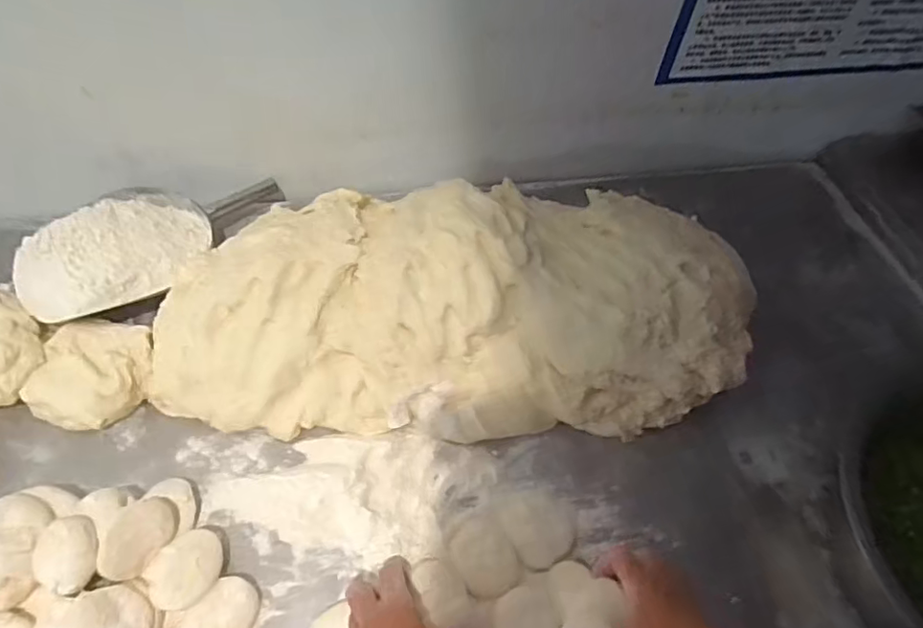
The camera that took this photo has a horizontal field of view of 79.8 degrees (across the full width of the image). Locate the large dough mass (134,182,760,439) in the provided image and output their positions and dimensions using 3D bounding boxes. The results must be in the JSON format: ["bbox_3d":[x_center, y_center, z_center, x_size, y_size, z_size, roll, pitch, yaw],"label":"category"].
[{"bbox_3d":[0.002,-0.022,0.612,0.616,0.123,0.275,0,55,-4],"label":"large dough mass"}]

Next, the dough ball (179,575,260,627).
[{"bbox_3d":[-0.205,0.261,0.472,0.048,0.029,0.065,32,59,17],"label":"dough ball"}]

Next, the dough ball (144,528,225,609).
[{"bbox_3d":[-0.240,0.228,0.490,0.055,0.039,0.060,2,55,-3],"label":"dough ball"}]

